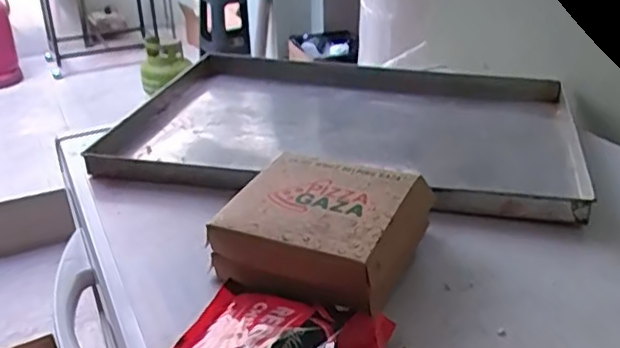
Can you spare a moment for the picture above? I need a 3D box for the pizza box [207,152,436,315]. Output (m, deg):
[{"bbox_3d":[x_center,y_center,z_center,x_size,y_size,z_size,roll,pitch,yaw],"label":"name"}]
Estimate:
[{"bbox_3d":[0.011,0.056,0.596,0.159,0.075,0.177,14,31,26],"label":"pizza box"}]

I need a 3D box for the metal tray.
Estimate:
[{"bbox_3d":[0.059,-0.082,0.887,0.609,0.052,0.449,5,28,12],"label":"metal tray"}]

